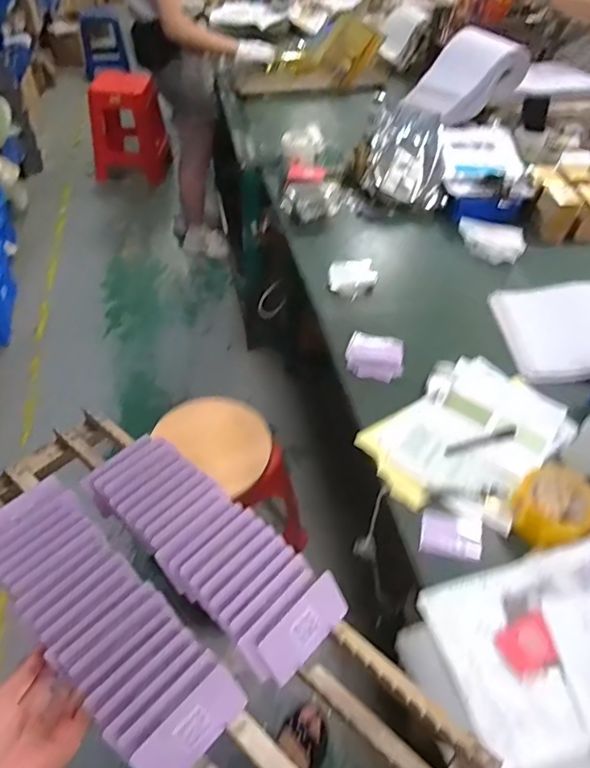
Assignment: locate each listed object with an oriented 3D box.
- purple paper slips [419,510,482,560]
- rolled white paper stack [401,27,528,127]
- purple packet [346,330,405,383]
[{"bbox_3d":[0.231,0.223,0.757,0.087,0.007,0.066,12,49,8],"label":"purple paper slips"},{"bbox_3d":[0.515,-0.950,1.564,0.223,0.209,0.257,-20,52,-19],"label":"rolled white paper stack"},{"bbox_3d":[0.155,-0.055,0.998,0.106,0.028,0.100,8,48,4],"label":"purple packet"}]

